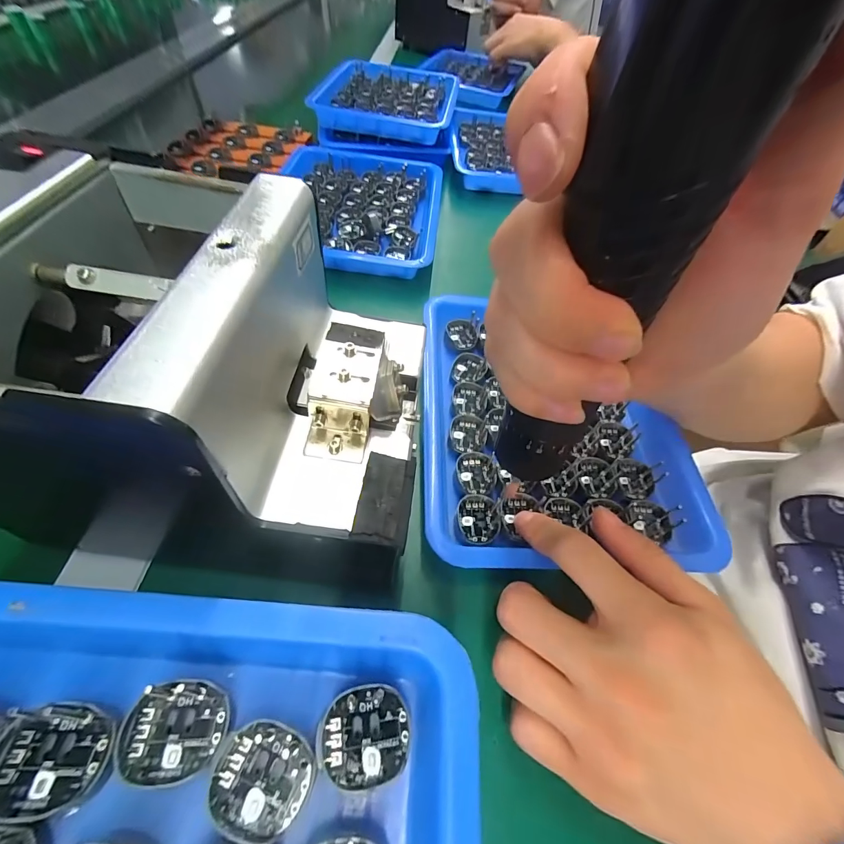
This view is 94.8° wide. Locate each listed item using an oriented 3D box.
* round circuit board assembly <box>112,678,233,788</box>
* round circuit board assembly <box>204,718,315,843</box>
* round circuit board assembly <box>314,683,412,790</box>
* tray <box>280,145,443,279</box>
[{"bbox_3d":[-0.073,0.091,0.115,0.028,0.005,0.024,3,53,-3],"label":"round circuit board assembly"},{"bbox_3d":[-0.046,0.101,0.110,0.027,0.005,0.024,22,54,12],"label":"round circuit board assembly"},{"bbox_3d":[-0.018,0.096,0.120,0.027,0.005,0.025,2,53,-3],"label":"round circuit board assembly"},{"bbox_3d":[-0.072,-0.227,0.412,0.176,0.032,0.221,5,53,-1],"label":"tray"}]

